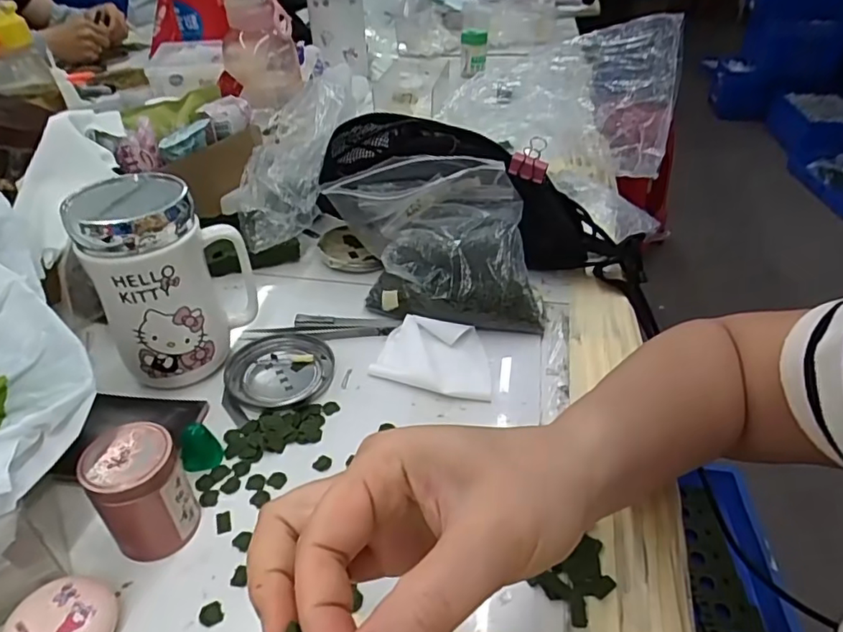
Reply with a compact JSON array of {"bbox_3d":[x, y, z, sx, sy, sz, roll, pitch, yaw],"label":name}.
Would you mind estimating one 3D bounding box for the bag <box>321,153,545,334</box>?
[{"bbox_3d":[0.008,-0.065,0.474,0.180,0.111,0.108,3,37,5],"label":"bag"}]

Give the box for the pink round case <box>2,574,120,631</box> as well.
[{"bbox_3d":[-0.171,0.152,0.268,0.043,0.026,0.049,26,45,31],"label":"pink round case"}]

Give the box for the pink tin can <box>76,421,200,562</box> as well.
[{"bbox_3d":[-0.151,0.097,0.305,0.043,0.067,0.041,-1,37,1],"label":"pink tin can"}]

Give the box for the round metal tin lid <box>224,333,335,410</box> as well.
[{"bbox_3d":[-0.108,0.041,0.425,0.077,0.009,0.076,-1,37,1],"label":"round metal tin lid"}]

